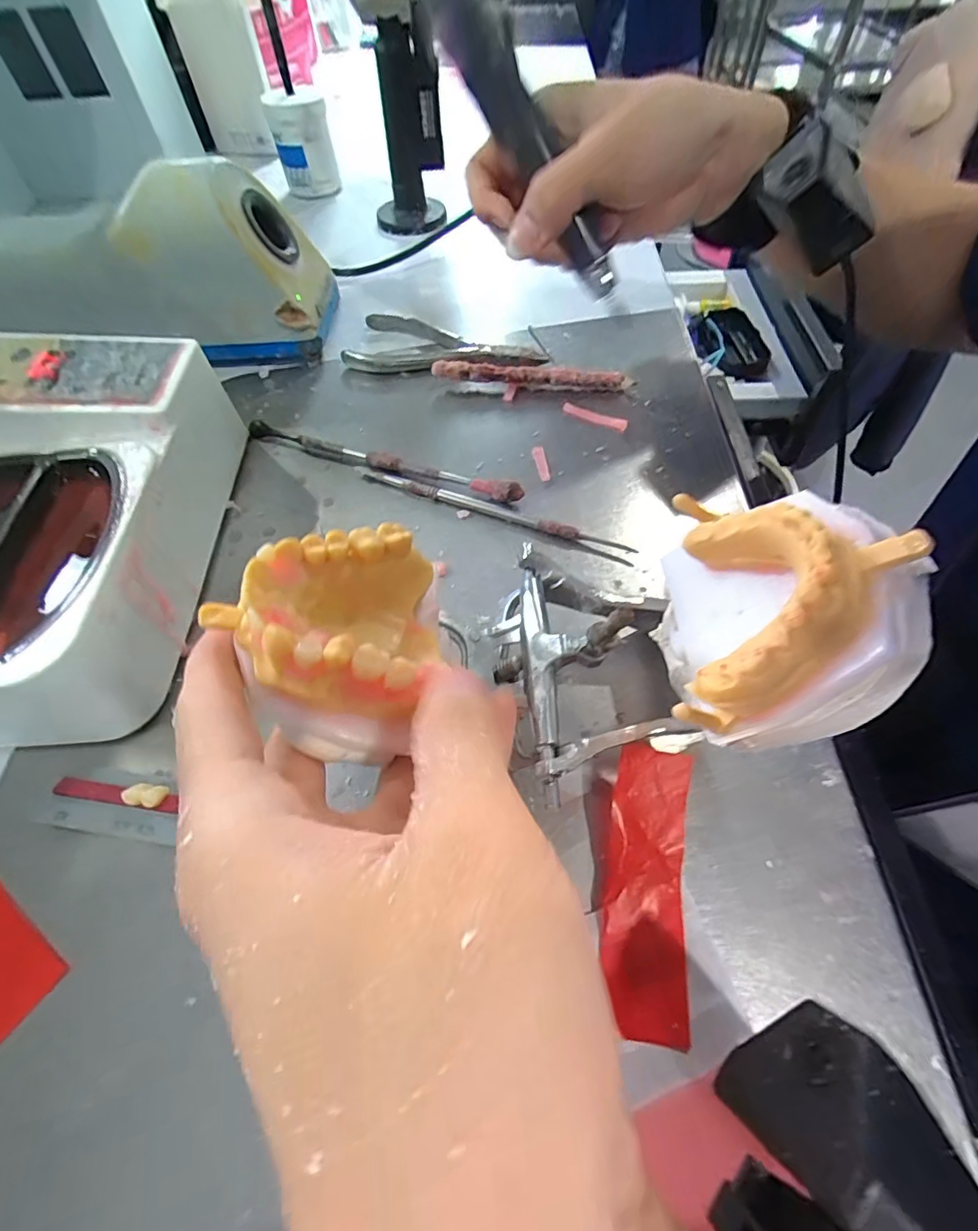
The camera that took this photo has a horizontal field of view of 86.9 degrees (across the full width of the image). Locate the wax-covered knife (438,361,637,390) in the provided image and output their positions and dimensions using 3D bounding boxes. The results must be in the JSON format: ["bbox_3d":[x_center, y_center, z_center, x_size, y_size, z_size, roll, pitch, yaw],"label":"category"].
[{"bbox_3d":[0.026,-0.147,0.316,0.119,0.015,0.009,3,58,6],"label":"wax-covered knife"}]

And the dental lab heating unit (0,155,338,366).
[{"bbox_3d":[-0.218,-0.223,0.331,0.213,0.093,0.082,-2,58,2],"label":"dental lab heating unit"}]

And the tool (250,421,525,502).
[{"bbox_3d":[-0.063,-0.086,0.283,0.171,0.011,0.010,19,61,15],"label":"tool"}]

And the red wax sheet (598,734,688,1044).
[{"bbox_3d":[0.050,0.084,0.164,0.025,0.008,0.081,11,69,-4],"label":"red wax sheet"}]

